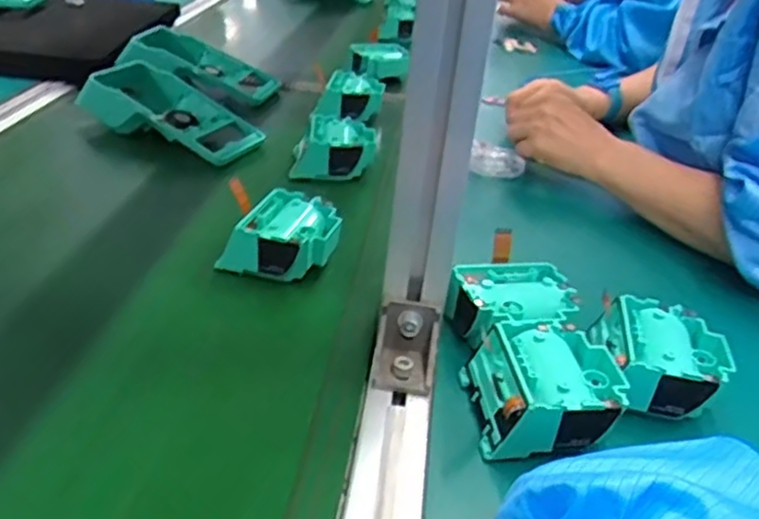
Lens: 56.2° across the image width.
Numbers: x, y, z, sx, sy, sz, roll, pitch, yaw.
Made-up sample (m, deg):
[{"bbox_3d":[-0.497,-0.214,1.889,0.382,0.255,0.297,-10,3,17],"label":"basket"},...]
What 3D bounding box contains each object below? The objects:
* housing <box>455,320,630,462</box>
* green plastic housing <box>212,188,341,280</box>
[{"bbox_3d":[0.093,0.075,0.406,0.076,0.042,0.074,2,29,-7],"label":"housing"},{"bbox_3d":[-0.072,-0.015,0.539,0.076,0.045,0.079,14,30,15],"label":"green plastic housing"}]

